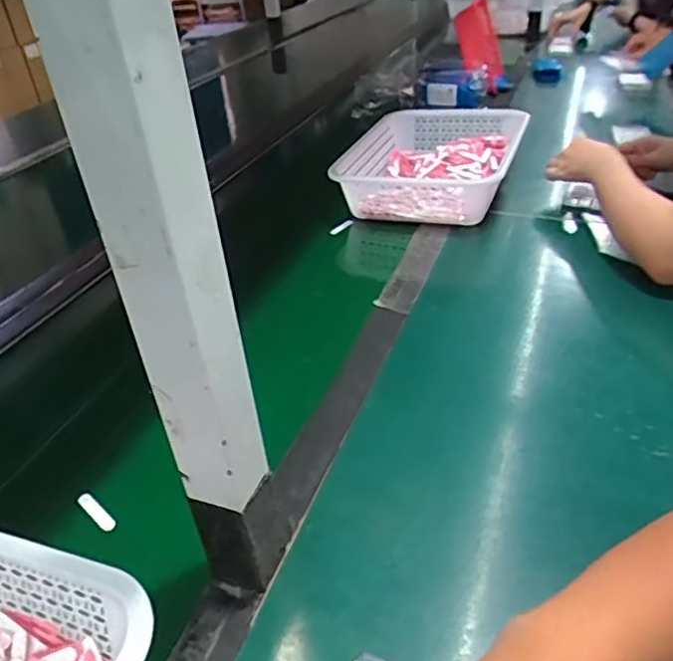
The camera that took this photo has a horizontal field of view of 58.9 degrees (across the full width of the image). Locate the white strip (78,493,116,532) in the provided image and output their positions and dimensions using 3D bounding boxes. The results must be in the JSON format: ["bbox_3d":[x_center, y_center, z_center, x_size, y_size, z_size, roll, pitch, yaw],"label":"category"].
[{"bbox_3d":[-0.206,0.156,0.513,0.052,0.006,0.012,25,44,35],"label":"white strip"}]

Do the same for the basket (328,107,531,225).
[{"bbox_3d":[0.162,-0.295,1.044,0.287,0.077,0.361,9,37,19],"label":"basket"}]

